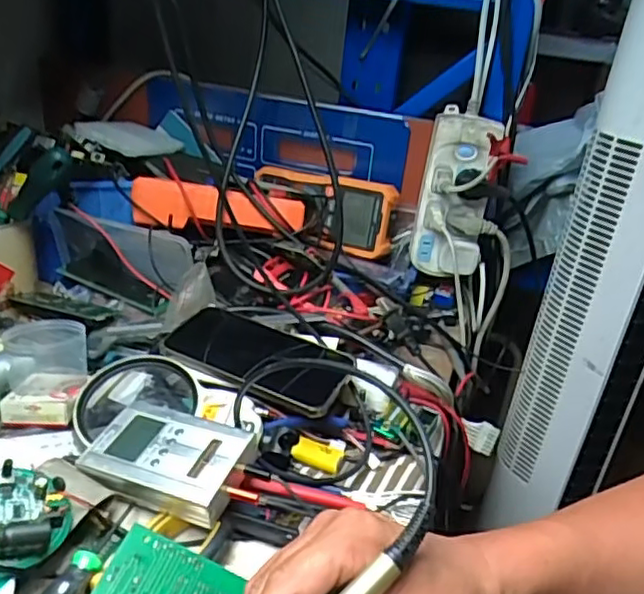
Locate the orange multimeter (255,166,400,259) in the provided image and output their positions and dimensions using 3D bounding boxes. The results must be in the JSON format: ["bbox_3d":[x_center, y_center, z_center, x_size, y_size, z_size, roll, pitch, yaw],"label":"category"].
[{"bbox_3d":[0.000,-0.105,0.755,0.173,0.075,0.058,13,28,10],"label":"orange multimeter"}]

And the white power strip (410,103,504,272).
[{"bbox_3d":[0.148,-0.110,0.713,0.077,0.177,0.050,13,28,10],"label":"white power strip"}]

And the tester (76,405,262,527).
[{"bbox_3d":[-0.106,0.107,0.441,0.106,0.022,0.065,16,29,16],"label":"tester"}]

